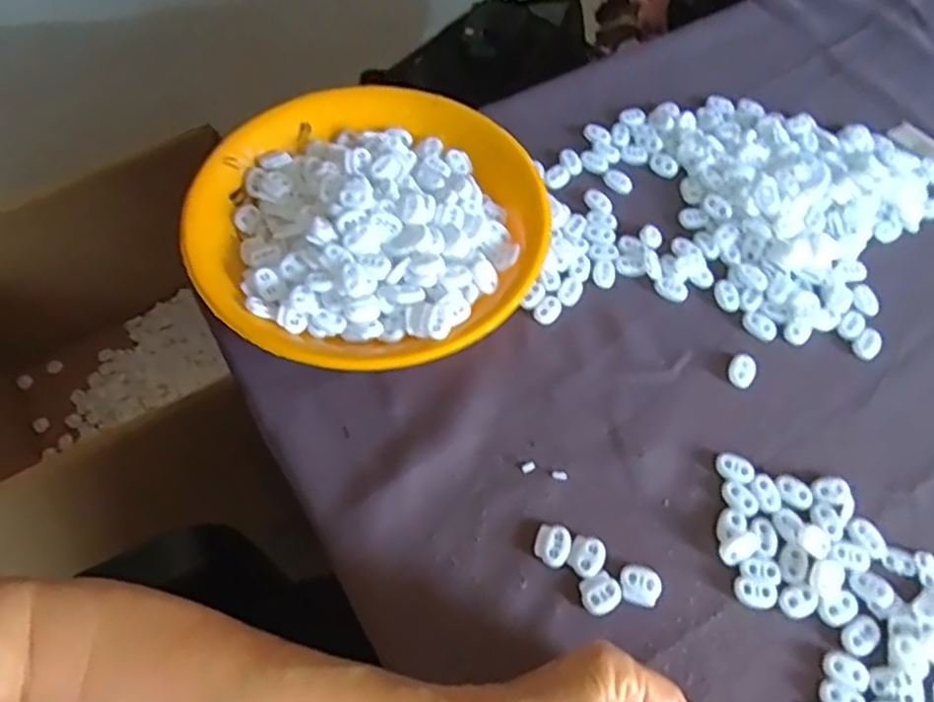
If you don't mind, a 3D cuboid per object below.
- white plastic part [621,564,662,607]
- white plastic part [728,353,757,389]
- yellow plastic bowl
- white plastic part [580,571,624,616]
[{"bbox_3d":[0.097,0.130,0.380,0.022,0.004,0.021,13,59,5],"label":"white plastic part"},{"bbox_3d":[0.184,0.012,0.455,0.017,0.004,0.027,26,61,12],"label":"white plastic part"},{"bbox_3d":[-0.065,-0.092,0.482,0.234,0.048,0.239,1,59,-2],"label":"yellow plastic bowl"},{"bbox_3d":[0.074,0.133,0.377,0.022,0.004,0.021,-15,60,-11],"label":"white plastic part"}]

